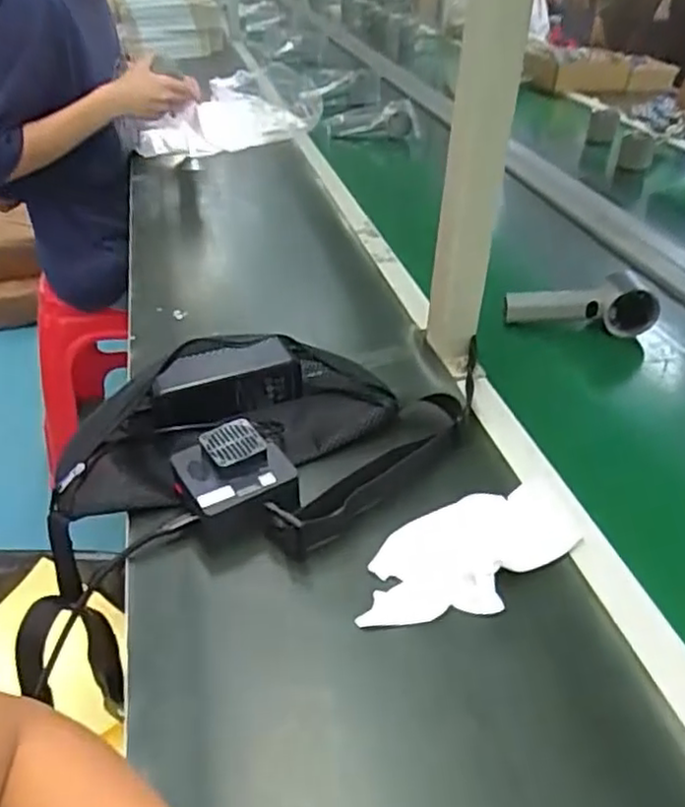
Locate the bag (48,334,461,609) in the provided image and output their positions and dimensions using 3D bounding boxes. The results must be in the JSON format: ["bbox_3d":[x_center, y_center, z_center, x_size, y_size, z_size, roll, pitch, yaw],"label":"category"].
[{"bbox_3d":[-0.075,0.024,0.562,0.333,0.082,0.226,-17,40,-25],"label":"bag"}]

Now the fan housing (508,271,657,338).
[{"bbox_3d":[0.261,-0.108,0.765,0.158,0.059,0.040,5,35,4],"label":"fan housing"}]

